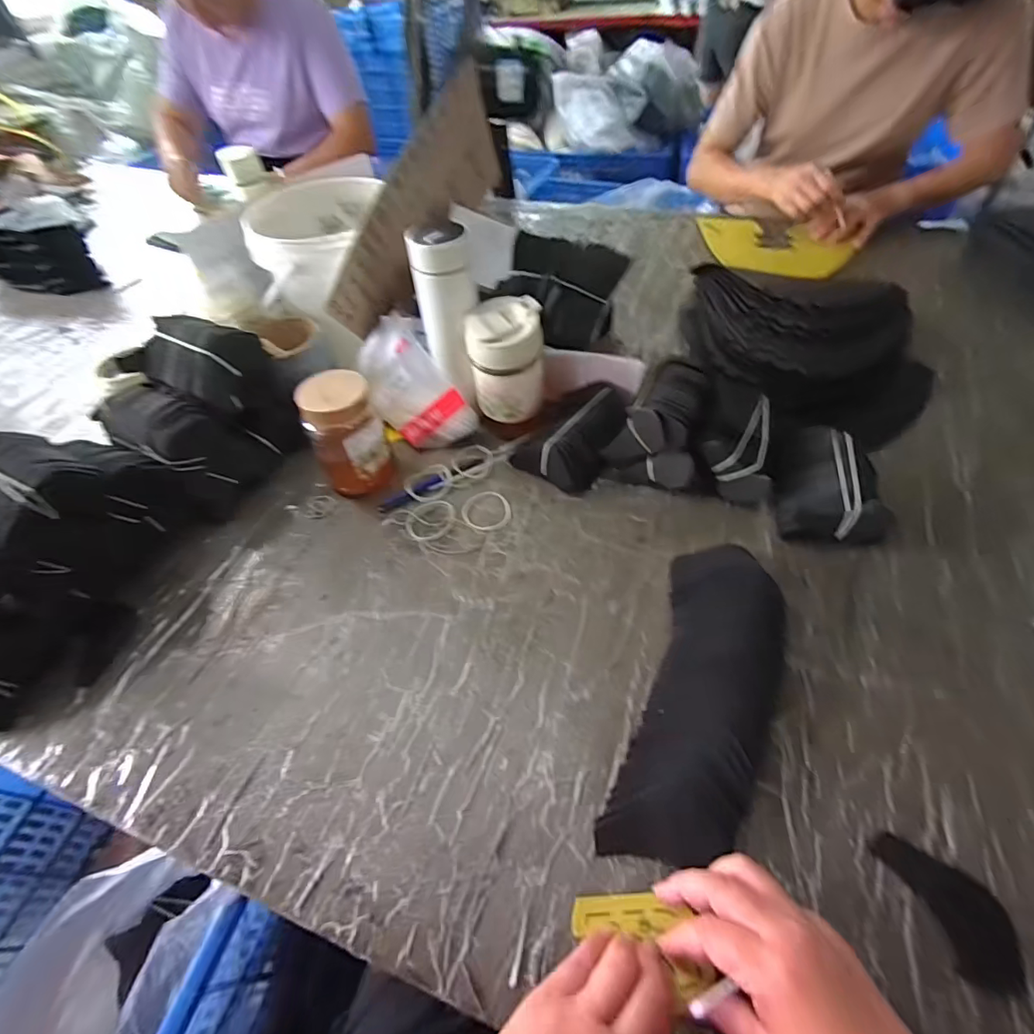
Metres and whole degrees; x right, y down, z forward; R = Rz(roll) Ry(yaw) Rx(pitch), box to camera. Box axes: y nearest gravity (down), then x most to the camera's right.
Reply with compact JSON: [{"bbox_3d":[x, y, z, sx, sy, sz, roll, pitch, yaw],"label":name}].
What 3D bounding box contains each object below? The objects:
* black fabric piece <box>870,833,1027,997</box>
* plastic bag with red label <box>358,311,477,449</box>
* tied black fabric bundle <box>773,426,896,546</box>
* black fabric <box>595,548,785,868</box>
[{"bbox_3d":[0.282,0.249,0.320,0.048,0.004,0.086,-19,51,-10],"label":"black fabric piece"},{"bbox_3d":[-0.129,-0.157,0.613,0.090,0.113,0.148,-32,55,-20],"label":"plastic bag with red label"},{"bbox_3d":[0.323,-0.037,0.520,0.089,0.057,0.133,8,51,11],"label":"tied black fabric bundle"},{"bbox_3d":[0.156,0.139,0.400,0.103,0.038,0.258,16,54,18],"label":"black fabric"}]

